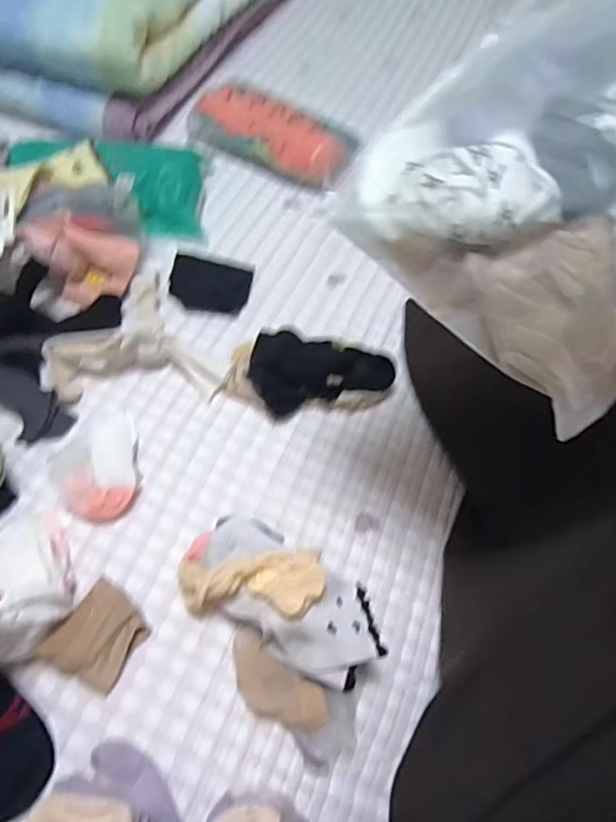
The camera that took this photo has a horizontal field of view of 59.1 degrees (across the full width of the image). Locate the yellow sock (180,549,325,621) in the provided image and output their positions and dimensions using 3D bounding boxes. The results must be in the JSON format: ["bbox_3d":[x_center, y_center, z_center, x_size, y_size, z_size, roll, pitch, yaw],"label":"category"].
[{"bbox_3d":[-0.049,0.151,0.475,0.129,0.050,0.061,-6,60,8],"label":"yellow sock"}]

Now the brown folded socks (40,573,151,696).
[{"bbox_3d":[-0.178,0.193,0.466,0.063,0.028,0.072,29,63,13],"label":"brown folded socks"}]

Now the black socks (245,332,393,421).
[{"bbox_3d":[0.015,-0.057,0.599,0.152,0.069,0.082,-12,62,-11],"label":"black socks"}]

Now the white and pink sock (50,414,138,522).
[{"bbox_3d":[-0.213,0.055,0.539,0.080,0.030,0.105,-10,61,-9],"label":"white and pink sock"}]

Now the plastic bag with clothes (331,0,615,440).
[{"bbox_3d":[0.160,-0.136,0.314,0.210,0.046,0.216,45,100,8],"label":"plastic bag with clothes"}]

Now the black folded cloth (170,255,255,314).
[{"bbox_3d":[-0.123,-0.161,0.679,0.098,0.018,0.082,9,60,1],"label":"black folded cloth"}]

